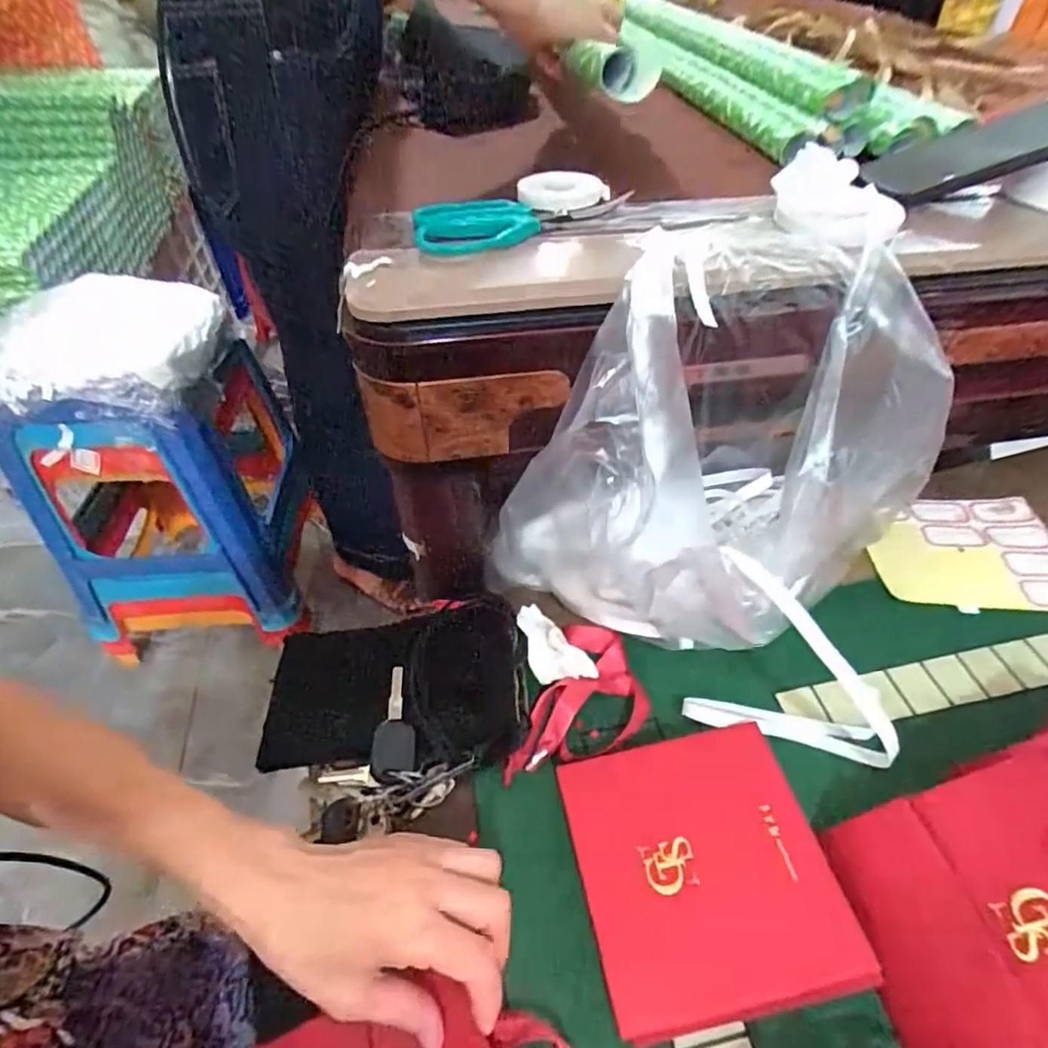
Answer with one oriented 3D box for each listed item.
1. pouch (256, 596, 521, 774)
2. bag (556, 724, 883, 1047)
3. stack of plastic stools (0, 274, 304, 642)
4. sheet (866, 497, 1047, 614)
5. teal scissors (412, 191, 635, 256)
[{"bbox_3d":[-0.100,0.118,0.445,0.187,0.022,0.113,-4,73,4],"label":"pouch"},{"bbox_3d":[0.103,0.203,0.358,0.135,0.029,0.141,-9,47,-8],"label":"bag"},{"bbox_3d":[-0.549,-0.089,0.937,0.338,0.464,0.276,-3,46,-2],"label":"stack of plastic stools"},{"bbox_3d":[0.397,0.023,0.547,0.174,0.011,0.125,1,46,2],"label":"sheet"},{"bbox_3d":[-0.002,-0.211,0.420,0.148,0.017,0.061,-7,46,-5],"label":"teal scissors"}]

